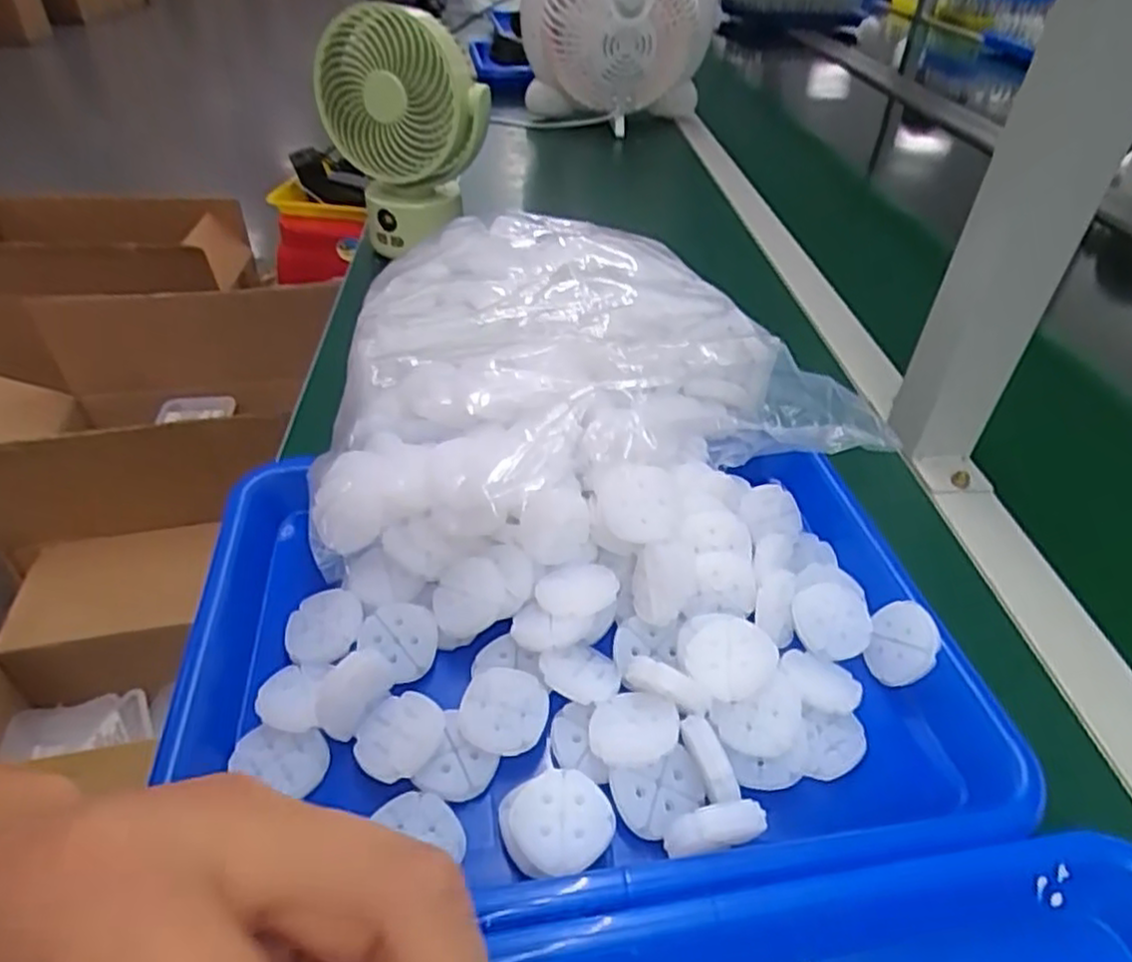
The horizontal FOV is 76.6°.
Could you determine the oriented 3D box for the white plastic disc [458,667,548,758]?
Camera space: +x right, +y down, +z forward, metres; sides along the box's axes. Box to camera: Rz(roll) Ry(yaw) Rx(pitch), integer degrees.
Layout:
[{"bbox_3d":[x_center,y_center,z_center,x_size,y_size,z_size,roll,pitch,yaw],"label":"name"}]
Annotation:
[{"bbox_3d":[-0.025,0.096,0.300,0.035,0.009,0.035,1,42,-1],"label":"white plastic disc"}]

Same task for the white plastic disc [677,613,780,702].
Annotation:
[{"bbox_3d":[0.067,0.074,0.303,0.040,0.008,0.038,-8,44,8],"label":"white plastic disc"}]

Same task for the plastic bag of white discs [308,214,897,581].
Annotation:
[{"bbox_3d":[-0.011,-0.094,0.445,0.264,0.087,0.304,-6,43,-9],"label":"plastic bag of white discs"}]

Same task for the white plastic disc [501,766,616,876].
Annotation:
[{"bbox_3d":[-0.003,0.127,0.265,0.040,0.010,0.037,1,42,-1],"label":"white plastic disc"}]

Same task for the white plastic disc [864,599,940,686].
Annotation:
[{"bbox_3d":[0.153,0.074,0.327,0.008,0.031,0.036,28,52,-25],"label":"white plastic disc"}]

